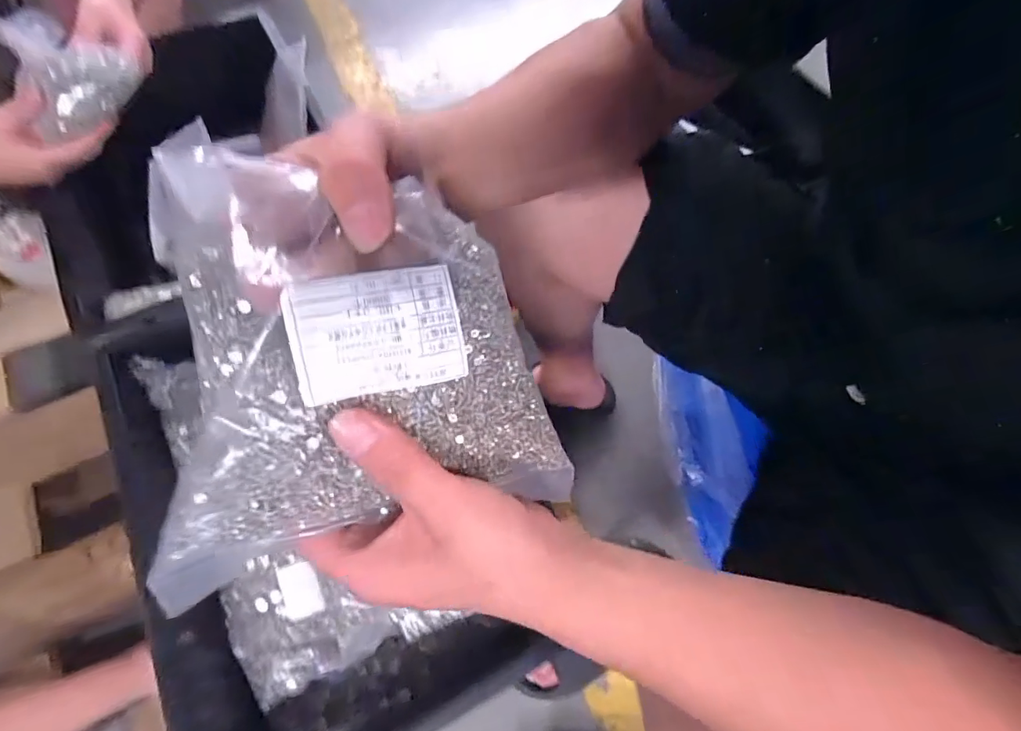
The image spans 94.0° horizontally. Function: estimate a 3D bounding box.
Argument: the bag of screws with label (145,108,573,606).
[{"bbox_3d":[-0.058,-0.001,0.209,0.174,0.030,0.165,-8,106,-22],"label":"bag of screws with label"}]

